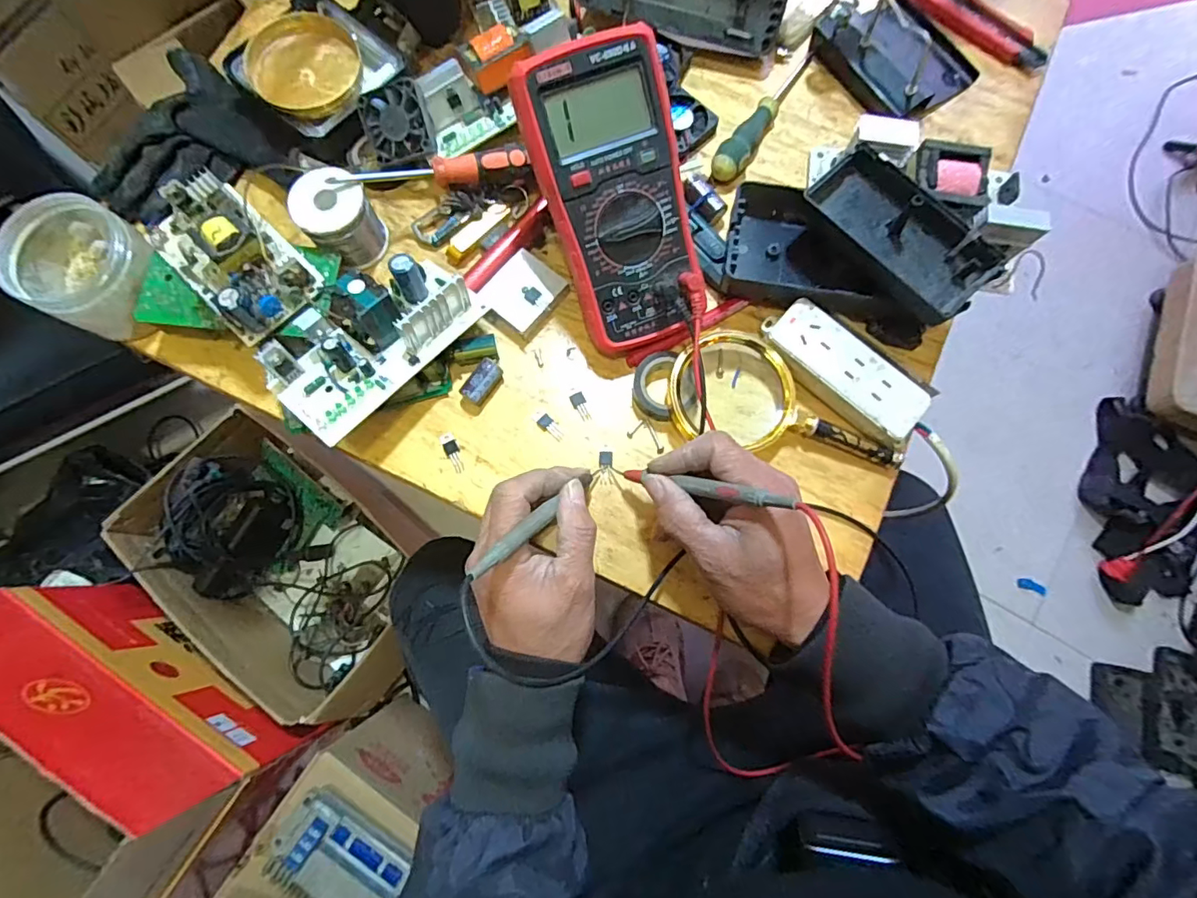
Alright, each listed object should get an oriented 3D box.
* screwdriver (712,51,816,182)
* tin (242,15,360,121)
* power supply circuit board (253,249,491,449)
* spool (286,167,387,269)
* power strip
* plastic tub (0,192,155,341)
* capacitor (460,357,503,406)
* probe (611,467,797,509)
[{"bbox_3d":[0.139,-0.282,0.450,0.023,0.021,0.154,31,79,7],"label":"screwdriver"},{"bbox_3d":[-0.229,-0.301,0.424,0.082,0.015,0.082,0,77,0],"label":"tin"},{"bbox_3d":[-0.157,-0.079,0.373,0.079,0.045,0.147,41,80,8],"label":"power supply circuit board"},{"bbox_3d":[-0.194,-0.172,0.410,0.051,0.057,0.045,-43,81,-9],"label":"spool"},{"bbox_3d":[0.175,-0.056,0.393,0.123,0.023,0.049,41,80,8],"label":"power strip"},{"bbox_3d":[-0.377,-0.135,0.396,0.087,0.054,0.082,0,77,0],"label":"plastic tub"},{"bbox_3d":[-0.087,-0.050,0.404,0.016,0.015,0.034,34,79,7],"label":"capacitor"},{"bbox_3d":[0.055,0.023,0.337,0.011,0.149,0.011,35,76,-33],"label":"probe"}]

